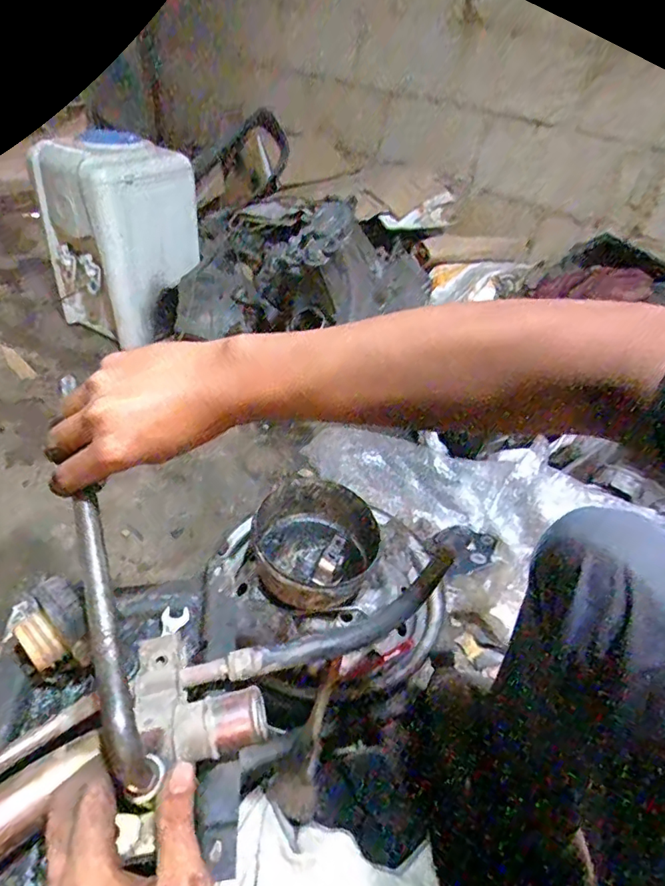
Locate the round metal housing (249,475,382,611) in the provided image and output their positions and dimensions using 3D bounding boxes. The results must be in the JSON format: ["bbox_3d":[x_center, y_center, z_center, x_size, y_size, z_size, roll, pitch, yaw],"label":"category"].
[{"bbox_3d":[-0.031,0.146,0.828,0.199,0.099,0.200,5,39,-4],"label":"round metal housing"}]

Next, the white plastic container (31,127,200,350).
[{"bbox_3d":[-0.601,-0.585,1.511,0.315,0.501,0.301,25,42,21],"label":"white plastic container"}]

